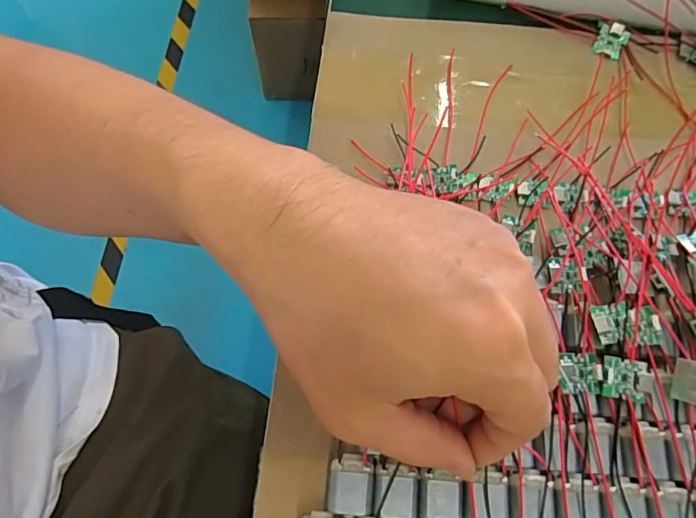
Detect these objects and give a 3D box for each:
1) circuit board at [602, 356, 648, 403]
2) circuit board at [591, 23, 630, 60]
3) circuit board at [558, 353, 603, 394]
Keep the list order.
[{"bbox_3d":[0.125,0.054,0.219,0.018,0.006,0.018,9,69,3],"label":"circuit board"},{"bbox_3d":[0.167,-0.139,0.306,0.017,0.007,0.018,25,74,8],"label":"circuit board"},{"bbox_3d":[0.105,0.052,0.220,0.019,0.004,0.018,0,69,-1],"label":"circuit board"}]

